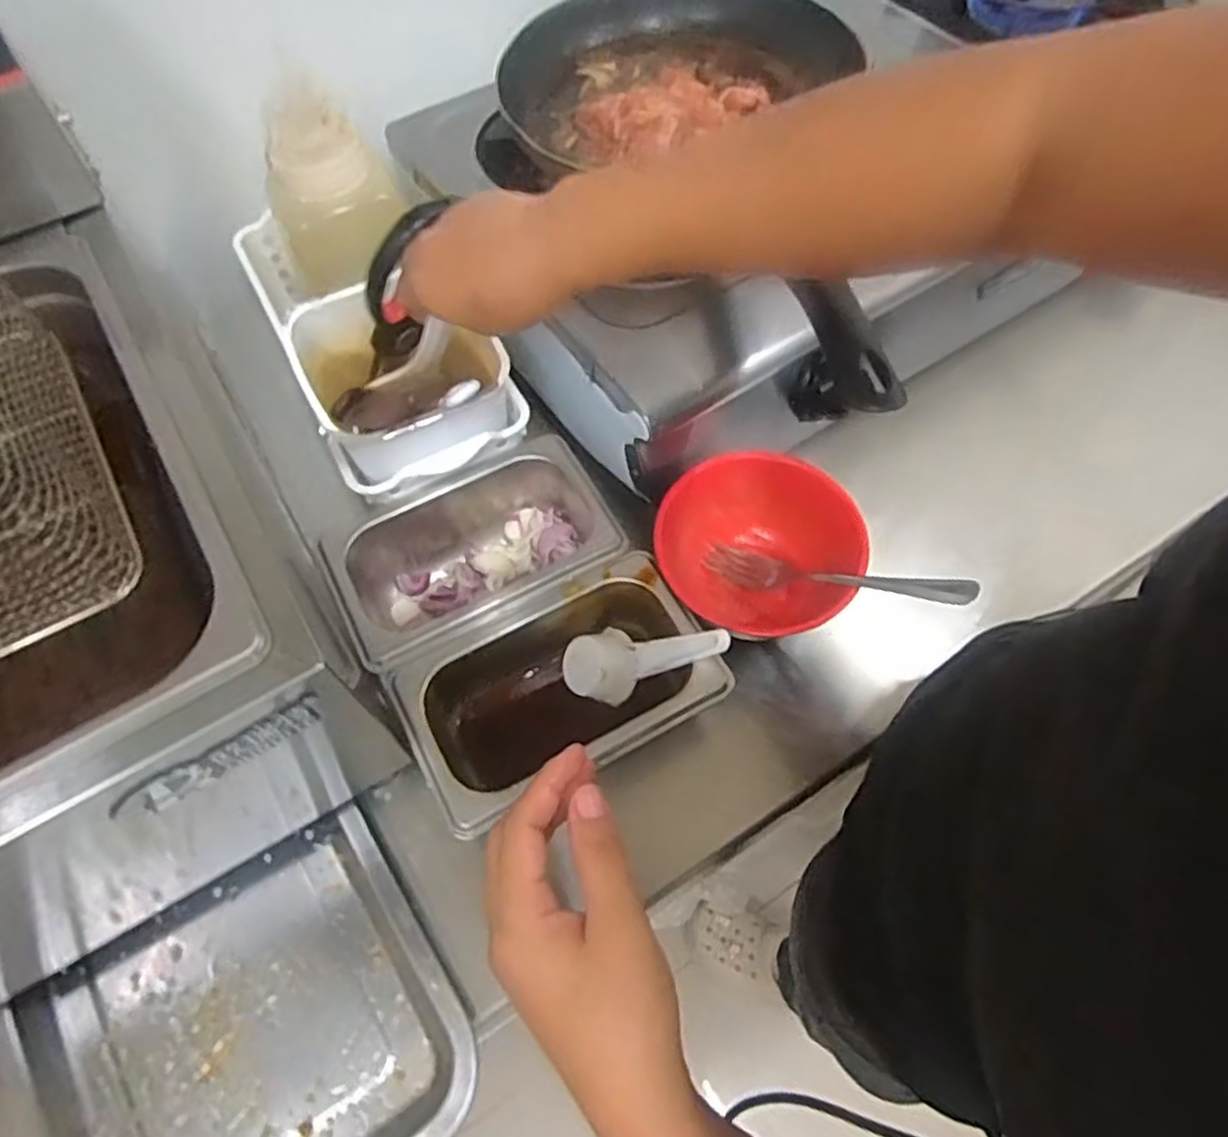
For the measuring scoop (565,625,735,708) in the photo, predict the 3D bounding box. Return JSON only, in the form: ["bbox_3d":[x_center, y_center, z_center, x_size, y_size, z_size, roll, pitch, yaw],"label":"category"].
[{"bbox_3d":[0.020,0.052,0.456,0.108,0.028,0.038,-14,57,31],"label":"measuring scoop"}]

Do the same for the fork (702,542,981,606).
[{"bbox_3d":[0.132,0.005,0.474,0.175,0.024,0.024,10,56,47],"label":"fork"}]

